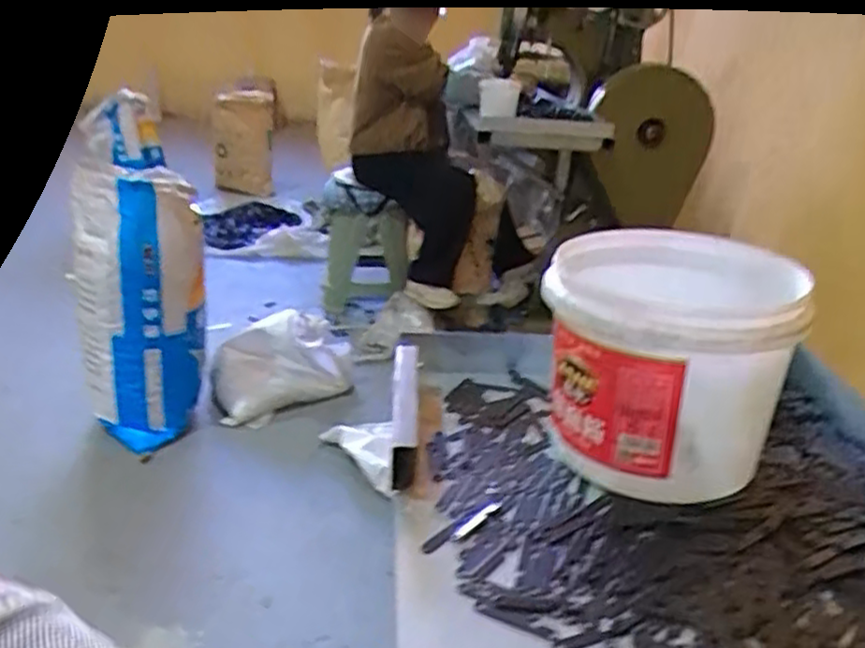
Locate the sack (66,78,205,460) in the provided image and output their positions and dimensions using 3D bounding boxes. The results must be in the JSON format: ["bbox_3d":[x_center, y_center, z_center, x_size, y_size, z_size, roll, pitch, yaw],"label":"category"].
[{"bbox_3d":[-0.733,-0.080,1.850,0.310,0.766,0.198,-8,26,-25],"label":"sack"}]

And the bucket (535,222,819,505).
[{"bbox_3d":[0.181,0.025,0.587,0.174,0.154,0.199,12,25,21],"label":"bucket"}]

